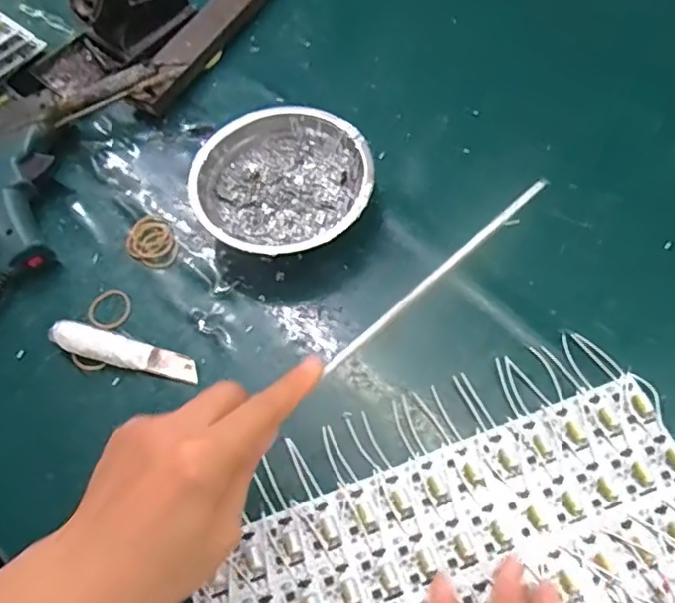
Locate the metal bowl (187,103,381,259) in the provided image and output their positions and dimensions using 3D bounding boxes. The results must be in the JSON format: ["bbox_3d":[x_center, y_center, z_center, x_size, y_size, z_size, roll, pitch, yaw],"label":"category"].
[{"bbox_3d":[-0.039,-0.083,0.446,0.122,0.044,0.121,-2,65,4],"label":"metal bowl"}]

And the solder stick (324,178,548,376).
[{"bbox_3d":[0.053,-0.014,0.330,0.153,0.009,0.006,-41,67,-1],"label":"solder stick"}]

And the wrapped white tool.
[{"bbox_3d":[-0.144,0.034,0.409,0.104,0.011,0.023,15,67,11],"label":"wrapped white tool"}]

